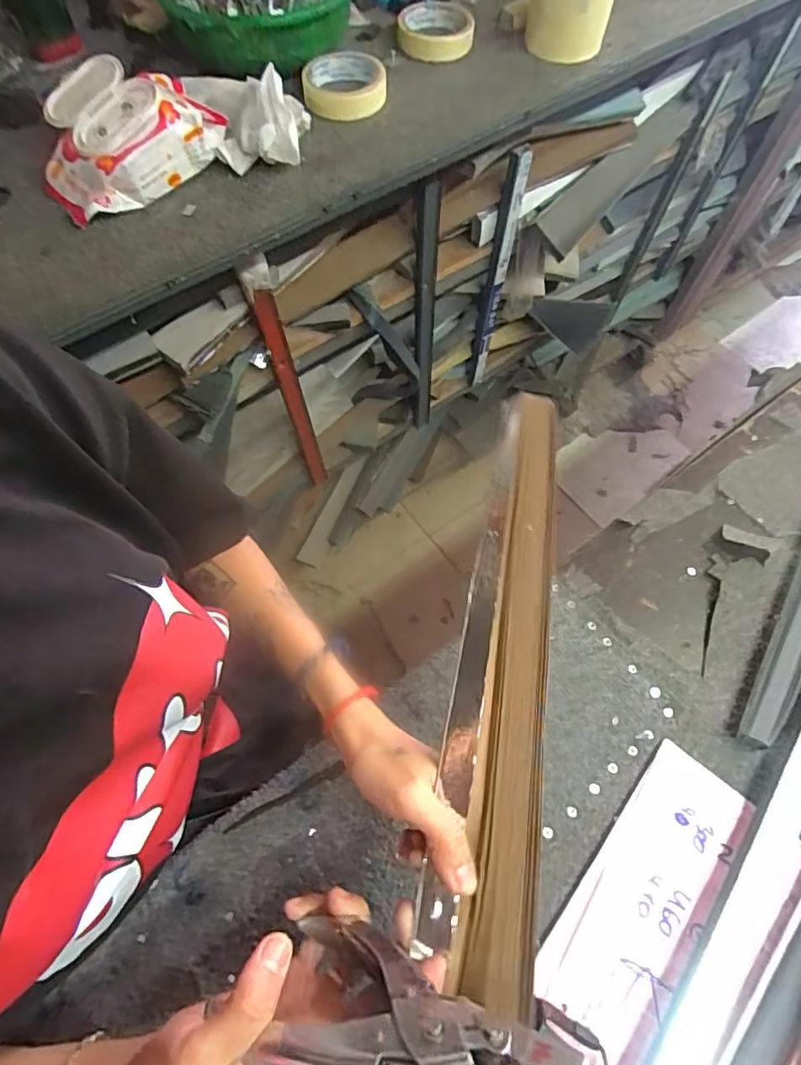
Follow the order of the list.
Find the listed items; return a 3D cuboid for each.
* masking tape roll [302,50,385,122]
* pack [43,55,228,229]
[{"bbox_3d":[-0.062,-0.497,0.614,0.089,0.035,0.091,-4,64,-2],"label":"masking tape roll"},{"bbox_3d":[-0.265,-0.383,0.533,0.171,0.068,0.112,-33,68,-15],"label":"pack"}]

